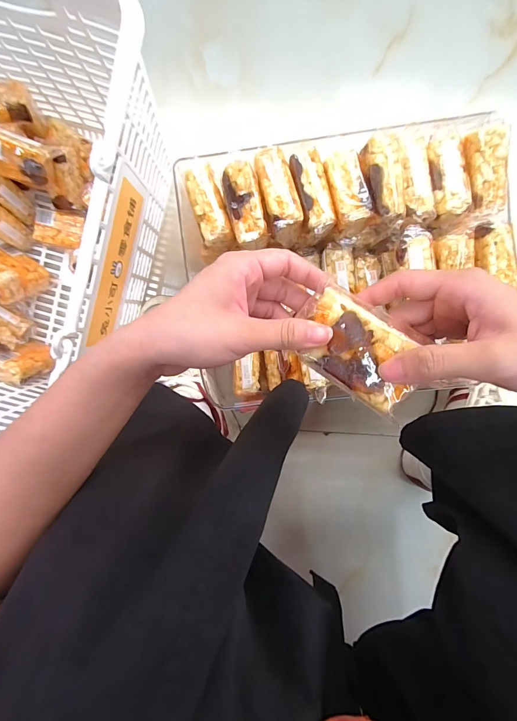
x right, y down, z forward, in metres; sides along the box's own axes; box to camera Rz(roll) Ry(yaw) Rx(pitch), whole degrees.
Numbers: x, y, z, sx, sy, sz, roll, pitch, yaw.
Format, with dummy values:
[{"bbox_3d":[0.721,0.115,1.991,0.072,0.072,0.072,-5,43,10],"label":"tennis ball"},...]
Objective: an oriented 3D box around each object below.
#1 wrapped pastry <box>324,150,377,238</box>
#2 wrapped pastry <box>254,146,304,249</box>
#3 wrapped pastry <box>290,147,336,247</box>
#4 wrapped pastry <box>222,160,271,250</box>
[{"bbox_3d":[0.092,-0.172,0.342,0.037,0.025,0.079,-18,94,5],"label":"wrapped pastry"},{"bbox_3d":[0.022,-0.170,0.354,0.034,0.045,0.088,-16,94,5],"label":"wrapped pastry"},{"bbox_3d":[0.058,-0.173,0.360,0.033,0.046,0.084,-13,95,5],"label":"wrapped pastry"},{"bbox_3d":[-0.014,-0.164,0.359,0.035,0.036,0.080,-15,95,5],"label":"wrapped pastry"}]

